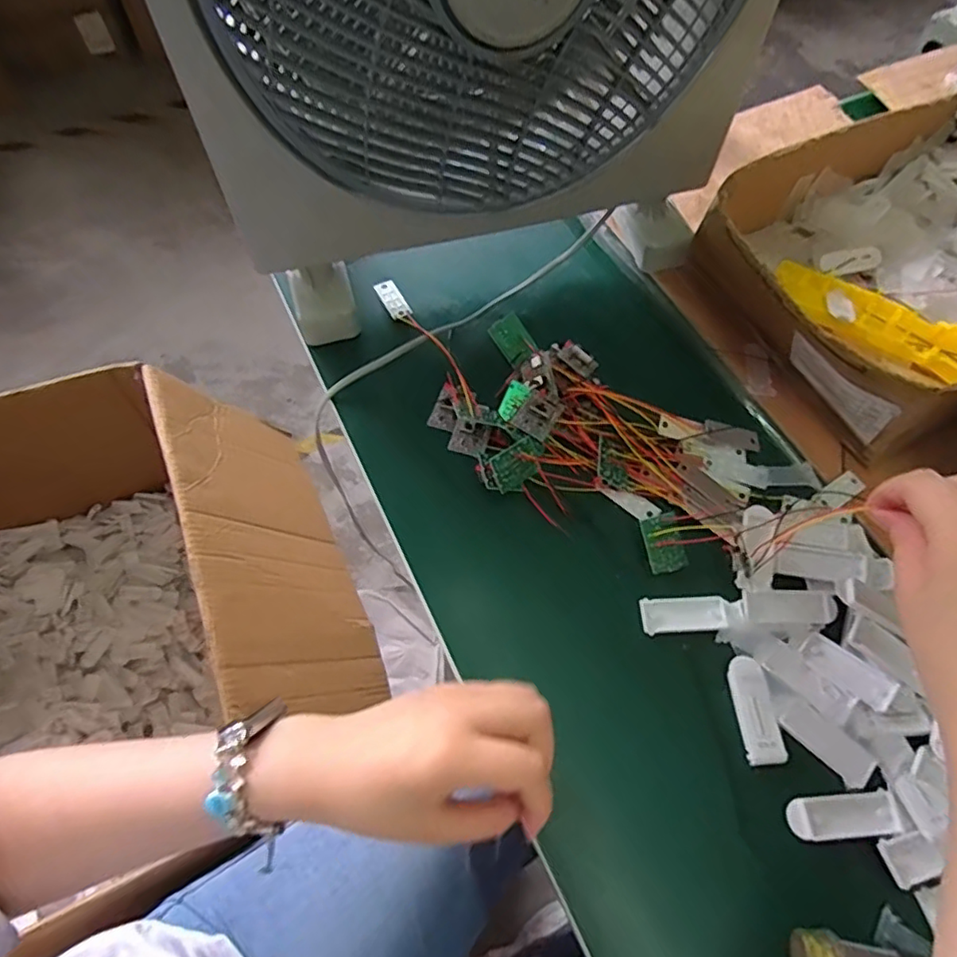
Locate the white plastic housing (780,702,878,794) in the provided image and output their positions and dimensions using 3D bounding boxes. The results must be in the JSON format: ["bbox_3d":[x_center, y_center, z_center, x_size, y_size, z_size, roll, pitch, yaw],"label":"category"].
[{"bbox_3d":[0.196,0.148,0.339,0.022,0.005,0.050,-39,70,-20],"label":"white plastic housing"}]

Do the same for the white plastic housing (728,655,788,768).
[{"bbox_3d":[0.160,0.134,0.351,0.020,0.004,0.058,-3,63,-4],"label":"white plastic housing"}]

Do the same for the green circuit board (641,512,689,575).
[{"bbox_3d":[0.118,0.042,0.387,0.024,0.008,0.035,-19,84,1],"label":"green circuit board"}]

